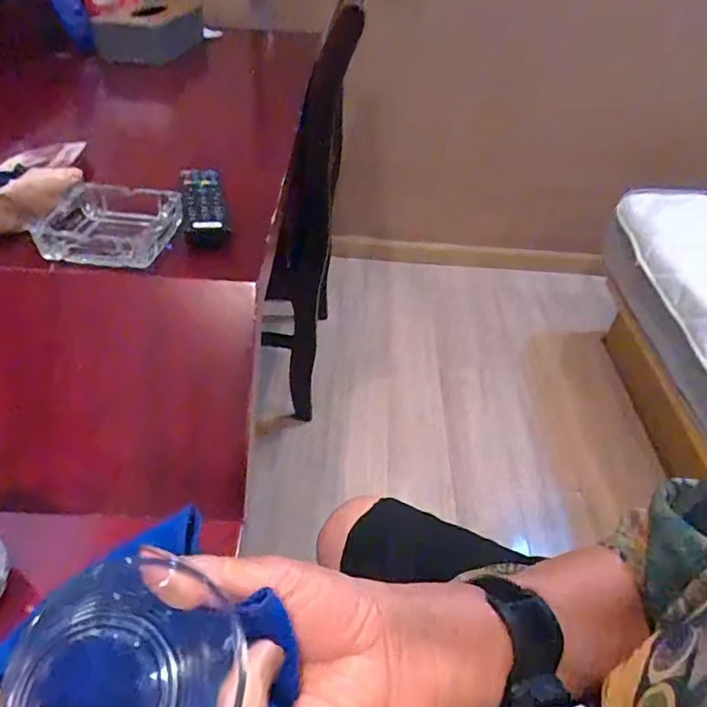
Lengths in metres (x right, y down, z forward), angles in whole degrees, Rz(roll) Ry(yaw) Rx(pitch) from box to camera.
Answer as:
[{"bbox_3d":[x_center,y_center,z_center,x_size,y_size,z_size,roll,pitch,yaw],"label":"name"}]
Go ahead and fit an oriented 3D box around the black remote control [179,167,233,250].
[{"bbox_3d":[-0.155,-0.157,0.559,0.041,0.019,0.154,-7,42,-14],"label":"black remote control"}]

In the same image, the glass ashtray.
[{"bbox_3d":[-0.222,-0.121,0.509,0.107,0.038,0.103,3,41,-2],"label":"glass ashtray"}]

